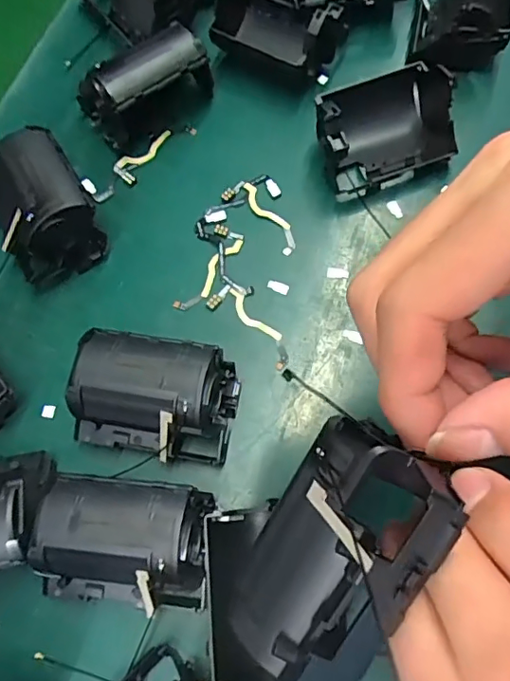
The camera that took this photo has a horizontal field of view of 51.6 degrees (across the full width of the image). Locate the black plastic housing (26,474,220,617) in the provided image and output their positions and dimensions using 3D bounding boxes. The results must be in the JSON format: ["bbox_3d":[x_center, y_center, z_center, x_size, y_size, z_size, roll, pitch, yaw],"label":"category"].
[{"bbox_3d":[-0.052,0.082,0.222,0.070,0.041,0.043,4,69,8],"label":"black plastic housing"}]

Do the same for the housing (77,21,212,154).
[{"bbox_3d":[-0.062,-0.145,0.304,0.073,0.043,0.037,-30,71,-8],"label":"housing"}]

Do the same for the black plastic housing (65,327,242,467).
[{"bbox_3d":[-0.046,0.026,0.242,0.071,0.041,0.049,10,70,6],"label":"black plastic housing"}]

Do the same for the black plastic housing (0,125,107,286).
[{"bbox_3d":[-0.115,-0.071,0.280,0.052,0.040,0.071,-26,71,-7],"label":"black plastic housing"}]

